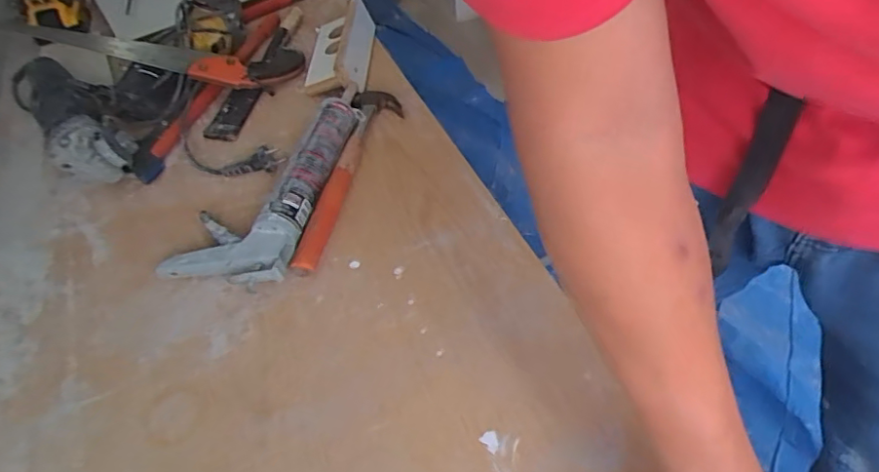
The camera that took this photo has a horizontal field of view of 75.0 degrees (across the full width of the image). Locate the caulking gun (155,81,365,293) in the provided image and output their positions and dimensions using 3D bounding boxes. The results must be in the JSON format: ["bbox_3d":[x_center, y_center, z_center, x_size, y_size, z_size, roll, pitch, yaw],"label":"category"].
[{"bbox_3d":[-0.198,-0.086,0.728,0.139,0.053,0.357,10,50,11],"label":"caulking gun"}]

